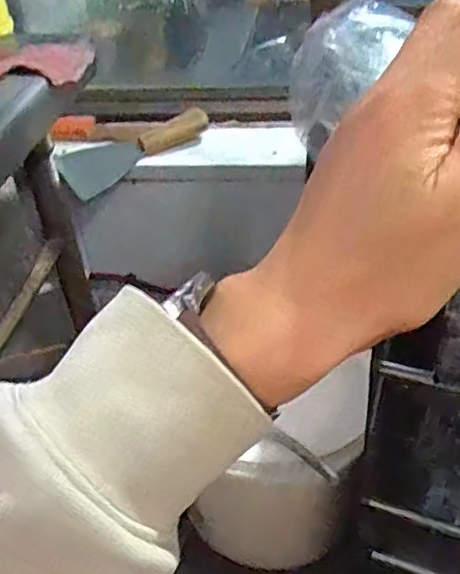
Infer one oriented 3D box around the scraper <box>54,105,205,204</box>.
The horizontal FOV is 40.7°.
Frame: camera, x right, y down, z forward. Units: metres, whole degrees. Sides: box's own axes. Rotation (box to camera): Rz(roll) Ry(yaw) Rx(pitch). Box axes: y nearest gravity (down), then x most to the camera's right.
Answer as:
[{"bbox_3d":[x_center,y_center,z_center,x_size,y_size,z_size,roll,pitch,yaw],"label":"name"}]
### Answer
[{"bbox_3d":[-0.127,-0.189,0.846,0.207,0.032,0.084,-27,43,-6],"label":"scraper"}]

